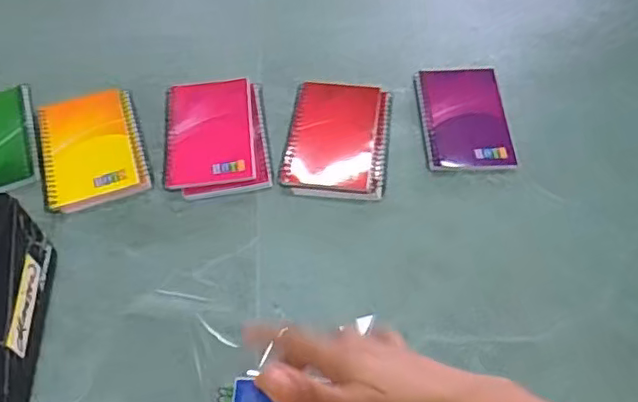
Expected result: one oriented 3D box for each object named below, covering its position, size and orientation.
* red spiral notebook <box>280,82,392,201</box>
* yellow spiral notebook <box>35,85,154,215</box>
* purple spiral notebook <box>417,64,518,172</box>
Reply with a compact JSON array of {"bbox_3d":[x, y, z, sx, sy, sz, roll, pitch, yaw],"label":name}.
[{"bbox_3d":[0.018,-0.061,0.574,0.094,0.011,0.134,6,56,5],"label":"red spiral notebook"},{"bbox_3d":[-0.220,-0.055,0.573,0.094,0.015,0.134,-16,57,-10],"label":"yellow spiral notebook"},{"bbox_3d":[0.144,-0.086,0.586,0.083,0.005,0.136,-1,56,0],"label":"purple spiral notebook"}]

